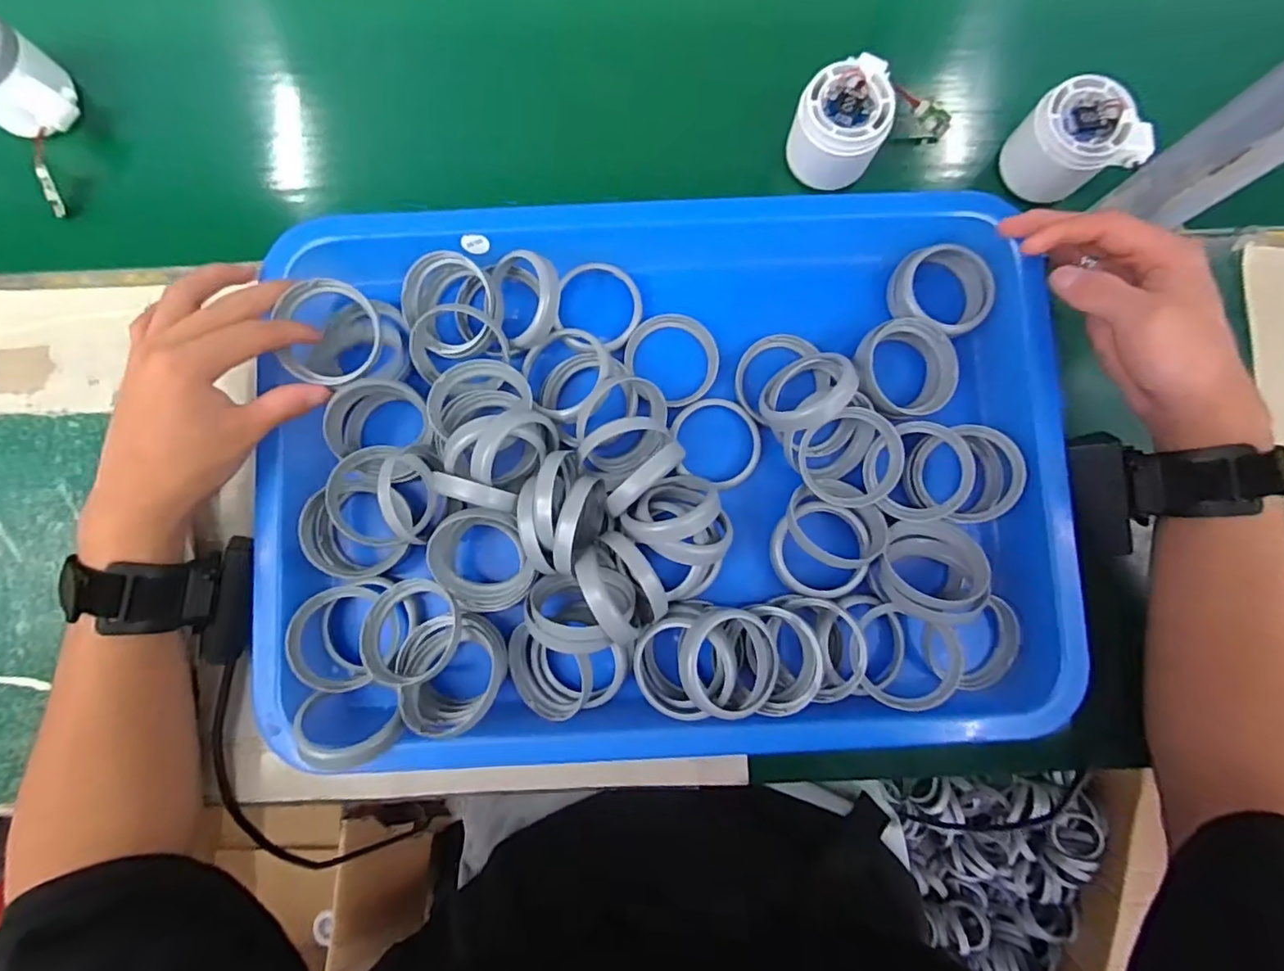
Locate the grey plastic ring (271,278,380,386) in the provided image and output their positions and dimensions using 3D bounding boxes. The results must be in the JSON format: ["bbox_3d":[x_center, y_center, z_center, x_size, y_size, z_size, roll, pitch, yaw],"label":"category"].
[{"bbox_3d":[-0.180,-0.087,0.330,0.054,0.016,0.057,0,82,1],"label":"grey plastic ring"}]

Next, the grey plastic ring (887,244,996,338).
[{"bbox_3d":[0.194,-0.126,0.370,0.058,0.020,0.058,0,83,0],"label":"grey plastic ring"}]

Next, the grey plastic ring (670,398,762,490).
[{"bbox_3d":[0.047,-0.028,0.364,0.057,0.009,0.055,0,82,1],"label":"grey plastic ring"}]

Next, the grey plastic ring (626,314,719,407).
[{"bbox_3d":[0.021,-0.081,0.370,0.059,0.012,0.056,0,83,0],"label":"grey plastic ring"}]

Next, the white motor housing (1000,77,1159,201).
[{"bbox_3d":[0.285,-0.222,0.382,0.056,0.047,0.070,-43,85,-4],"label":"white motor housing"}]

